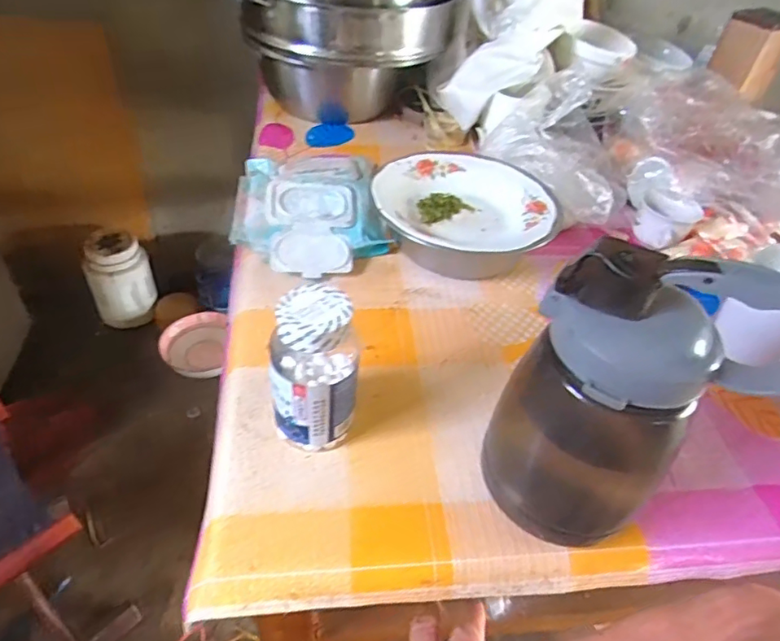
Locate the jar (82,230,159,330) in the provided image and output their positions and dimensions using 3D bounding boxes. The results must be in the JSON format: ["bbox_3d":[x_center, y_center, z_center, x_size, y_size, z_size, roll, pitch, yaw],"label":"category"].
[{"bbox_3d":[-0.574,-0.091,1.142,0.122,0.190,0.126,-20,50,-26],"label":"jar"}]

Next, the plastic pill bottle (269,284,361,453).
[{"bbox_3d":[-0.055,0.039,0.390,0.061,0.121,0.056,-3,45,-11],"label":"plastic pill bottle"}]

